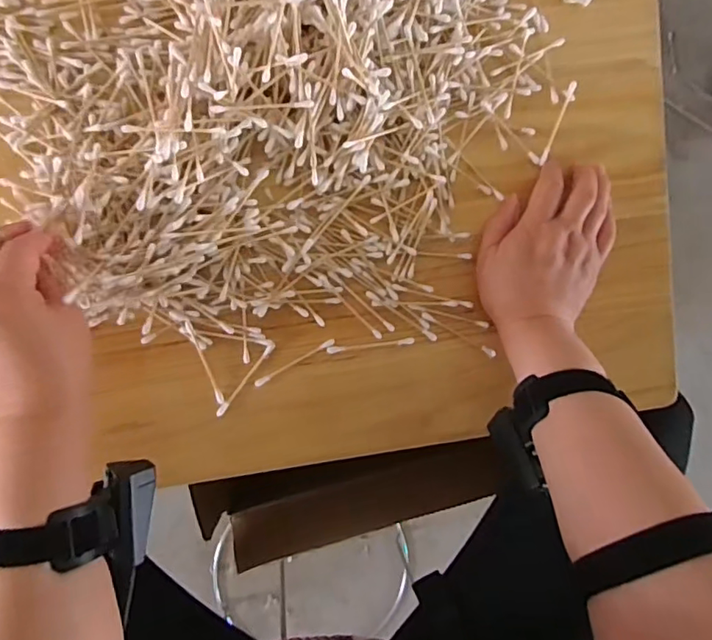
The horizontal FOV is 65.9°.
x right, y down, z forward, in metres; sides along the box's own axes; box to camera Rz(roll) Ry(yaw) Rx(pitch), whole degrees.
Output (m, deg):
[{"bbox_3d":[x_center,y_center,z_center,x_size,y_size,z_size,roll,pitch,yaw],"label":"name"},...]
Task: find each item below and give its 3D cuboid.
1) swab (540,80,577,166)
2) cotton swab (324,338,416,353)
[{"bbox_3d":[0.174,-0.170,0.472,0.007,0.008,0.076,22,91,-9],"label":"swab"},{"bbox_3d":[0.013,0.022,0.465,0.074,0.005,0.006,-6,95,-7],"label":"cotton swab"}]

